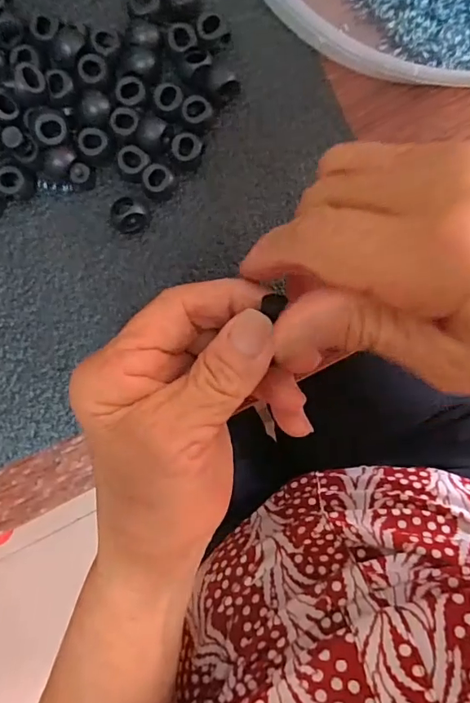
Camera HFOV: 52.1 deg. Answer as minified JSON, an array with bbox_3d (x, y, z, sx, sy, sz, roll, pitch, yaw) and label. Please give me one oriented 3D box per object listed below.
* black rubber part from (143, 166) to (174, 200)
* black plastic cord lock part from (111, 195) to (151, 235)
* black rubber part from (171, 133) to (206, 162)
[{"bbox_3d":[-0.038,-0.084,0.237,0.014,0.011,0.015,-5,95,3],"label":"black rubber part"},{"bbox_3d":[-0.052,-0.067,0.238,0.016,0.013,0.017,0,95,2],"label":"black plastic cord lock part"},{"bbox_3d":[-0.023,-0.099,0.235,0.014,0.009,0.013,0,95,2],"label":"black rubber part"}]

